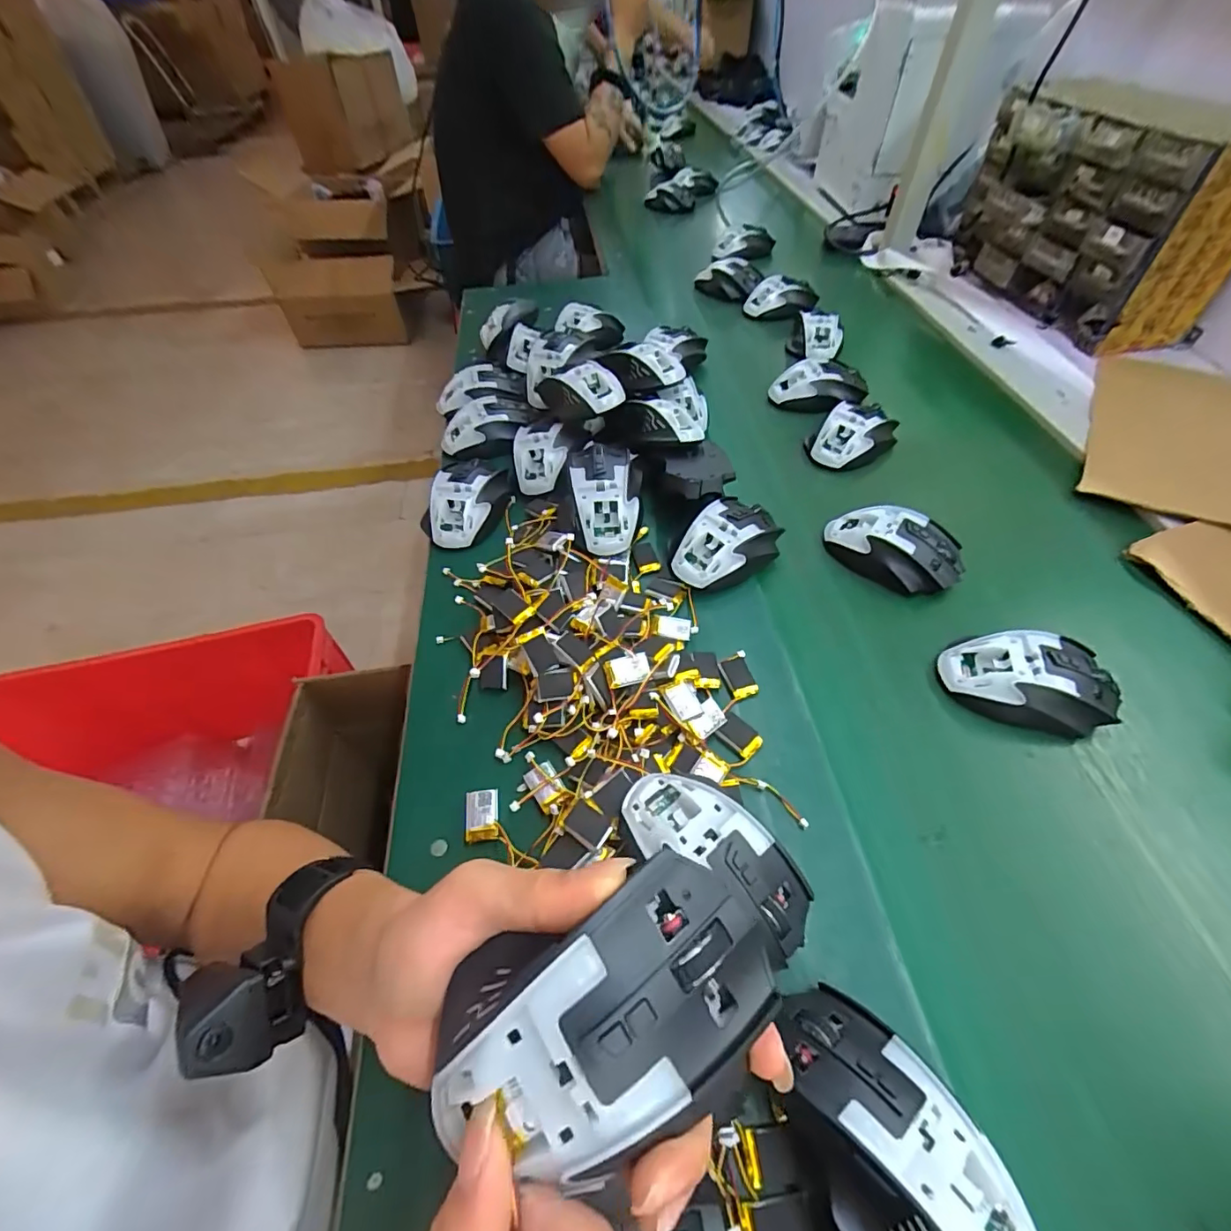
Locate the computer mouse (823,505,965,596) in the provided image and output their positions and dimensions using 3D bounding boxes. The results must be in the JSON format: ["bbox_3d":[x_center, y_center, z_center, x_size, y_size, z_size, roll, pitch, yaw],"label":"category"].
[{"bbox_3d":[0.250,-0.062,0.478,0.114,0.041,0.065,26,57,20],"label":"computer mouse"}]

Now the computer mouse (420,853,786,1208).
[{"bbox_3d":[-0.005,0.122,0.161,0.109,0.032,0.062,-20,54,-13],"label":"computer mouse"}]

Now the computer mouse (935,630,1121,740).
[{"bbox_3d":[0.307,0.048,0.394,0.112,0.040,0.063,12,54,11],"label":"computer mouse"}]

